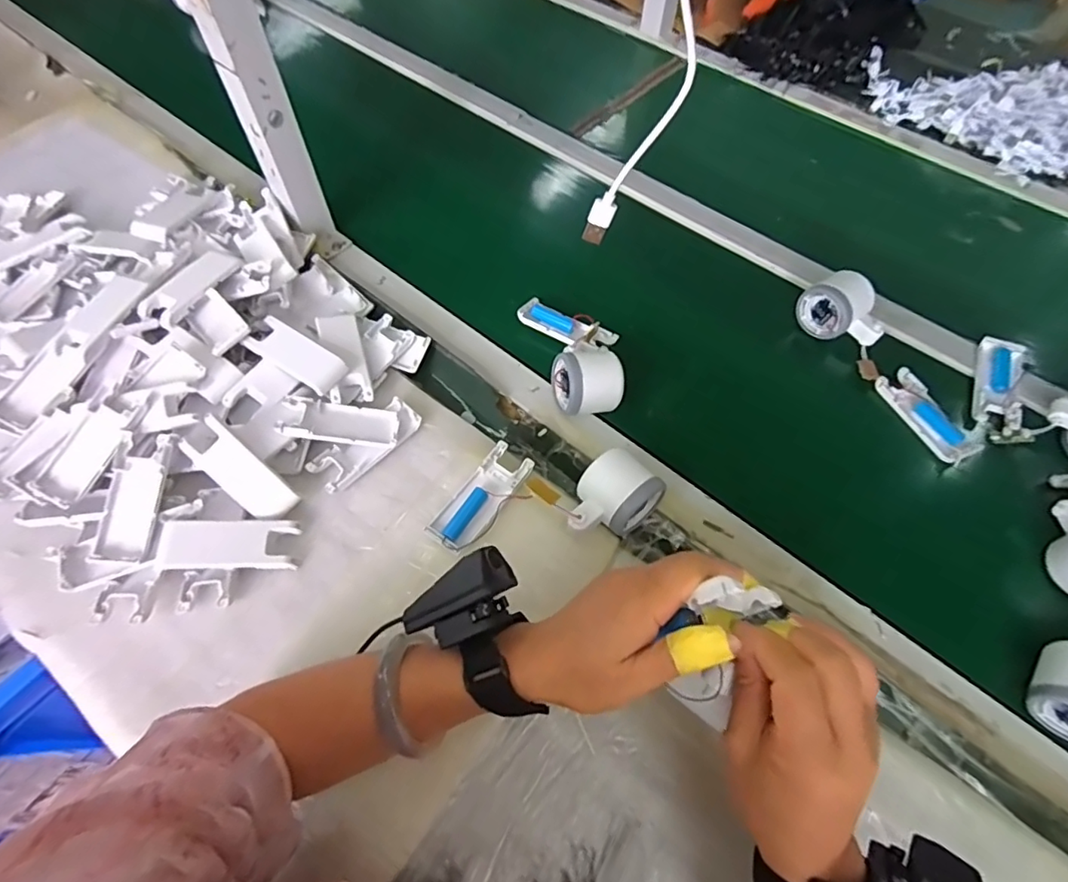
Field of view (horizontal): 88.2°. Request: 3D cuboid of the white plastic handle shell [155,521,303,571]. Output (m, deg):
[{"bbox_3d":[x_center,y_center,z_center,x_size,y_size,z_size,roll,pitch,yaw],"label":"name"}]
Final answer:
[{"bbox_3d":[-0.247,0.084,0.448,0.099,0.014,0.041,4,60,-18],"label":"white plastic handle shell"}]

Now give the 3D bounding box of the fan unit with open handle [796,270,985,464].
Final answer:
[{"bbox_3d":[0.364,-0.080,0.558,0.052,0.050,0.219,-27,65,-15],"label":"fan unit with open handle"}]

